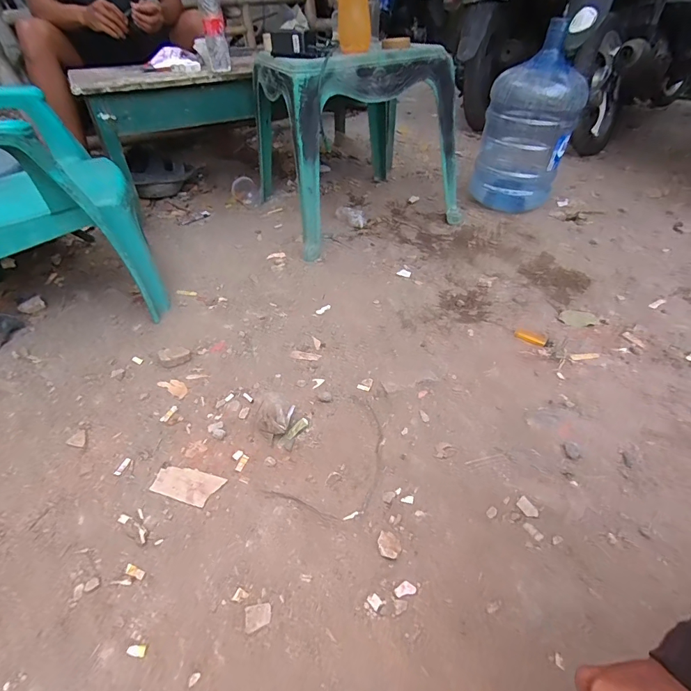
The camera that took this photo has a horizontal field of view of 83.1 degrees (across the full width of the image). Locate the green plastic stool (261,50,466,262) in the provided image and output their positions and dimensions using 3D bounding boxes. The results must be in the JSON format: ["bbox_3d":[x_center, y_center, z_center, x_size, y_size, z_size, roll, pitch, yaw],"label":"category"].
[{"bbox_3d":[0.023,-0.624,1.187,0.488,0.453,0.491,-19,44,-18],"label":"green plastic stool"}]

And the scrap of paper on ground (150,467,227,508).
[{"bbox_3d":[-0.249,0.218,0.613,0.106,0.005,0.052,11,44,13],"label":"scrap of paper on ground"}]

